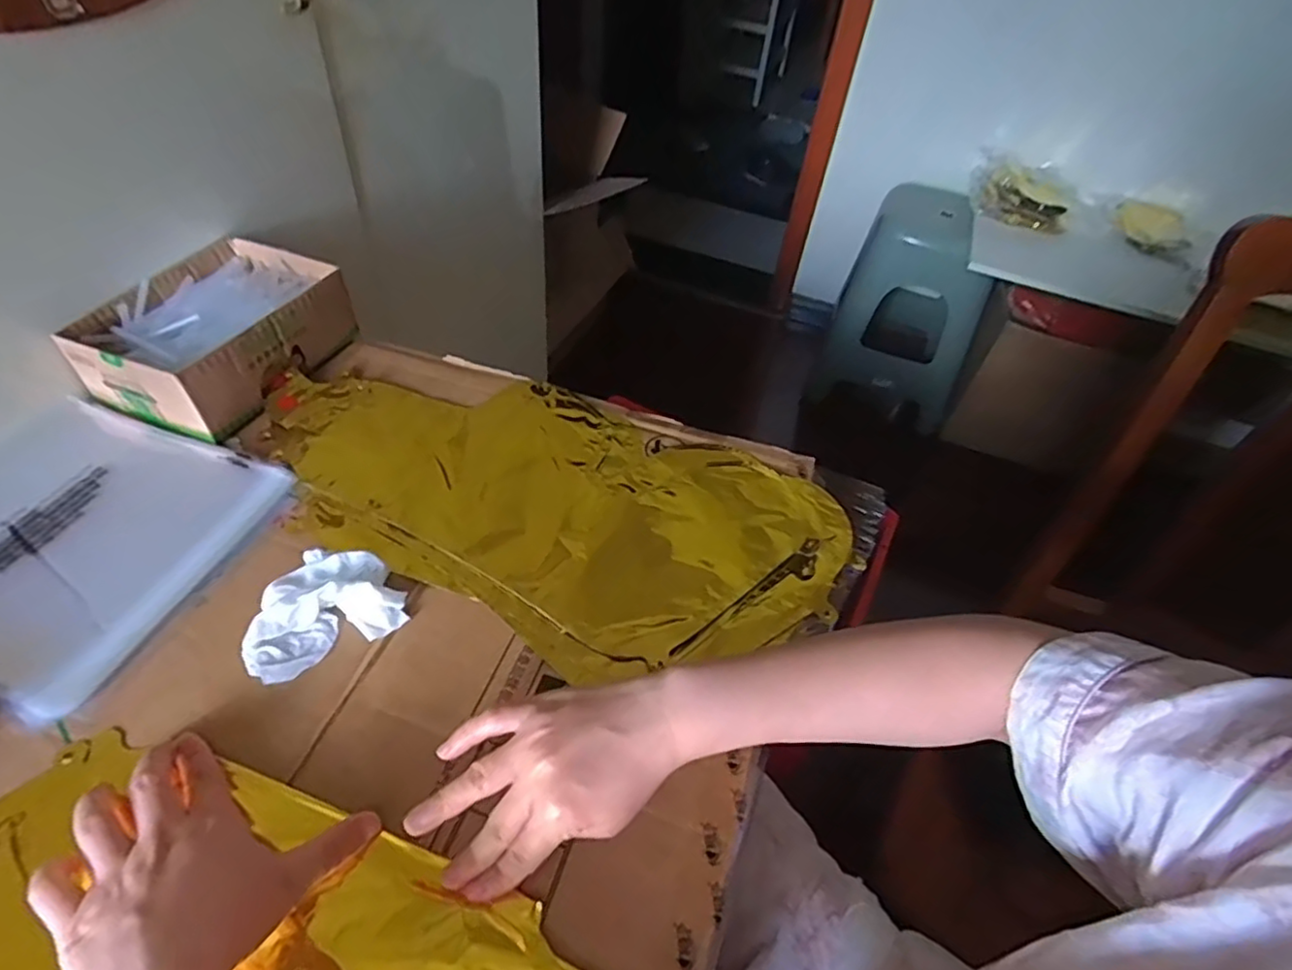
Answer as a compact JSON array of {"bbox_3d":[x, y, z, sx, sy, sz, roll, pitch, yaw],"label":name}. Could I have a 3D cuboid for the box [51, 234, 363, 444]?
[{"bbox_3d":[-0.363,-0.134,0.562,0.131,0.060,0.183,18,48,9],"label":"box"}]

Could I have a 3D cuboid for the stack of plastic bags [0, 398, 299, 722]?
[{"bbox_3d":[-0.401,0.030,0.453,0.221,0.018,0.205,17,48,8],"label":"stack of plastic bags"}]

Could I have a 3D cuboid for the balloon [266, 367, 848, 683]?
[{"bbox_3d":[-0.081,0.004,0.516,0.451,0.009,0.230,21,49,12],"label":"balloon"}]

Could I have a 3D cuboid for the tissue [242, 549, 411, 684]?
[{"bbox_3d":[-0.214,0.075,0.425,0.093,0.026,0.076,-24,55,-26],"label":"tissue"}]

